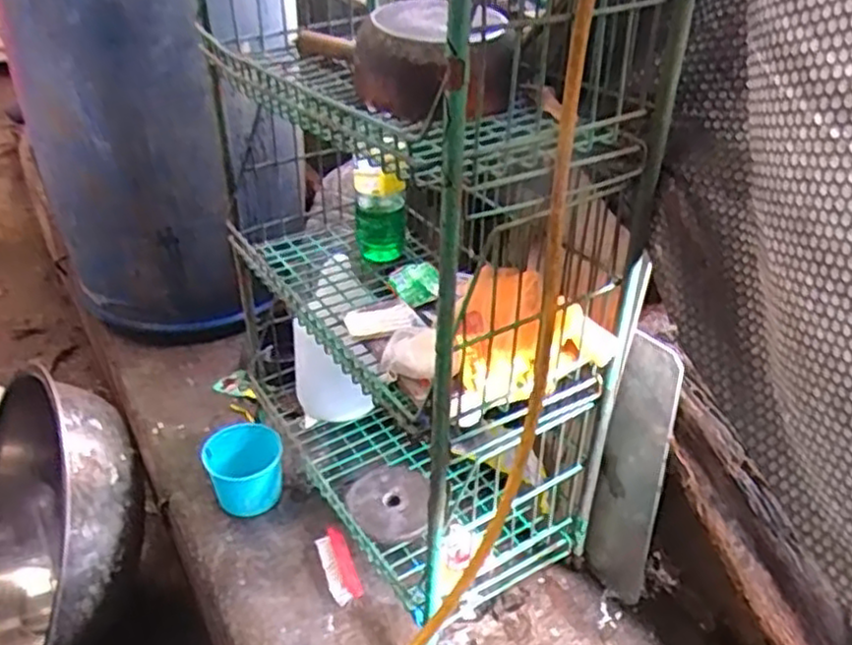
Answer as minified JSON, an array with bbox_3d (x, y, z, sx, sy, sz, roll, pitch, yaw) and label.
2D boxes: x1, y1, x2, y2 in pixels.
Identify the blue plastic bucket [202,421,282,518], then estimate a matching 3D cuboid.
[{"bbox_3d":[-0.312,0.258,1.266,0.129,0.108,0.134,-9,38,-15],"label":"blue plastic bucket"}]

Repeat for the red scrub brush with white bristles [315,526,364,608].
[{"bbox_3d":[-0.138,0.378,1.150,0.046,0.026,0.119,-13,39,-19],"label":"red scrub brush with white bristles"}]

